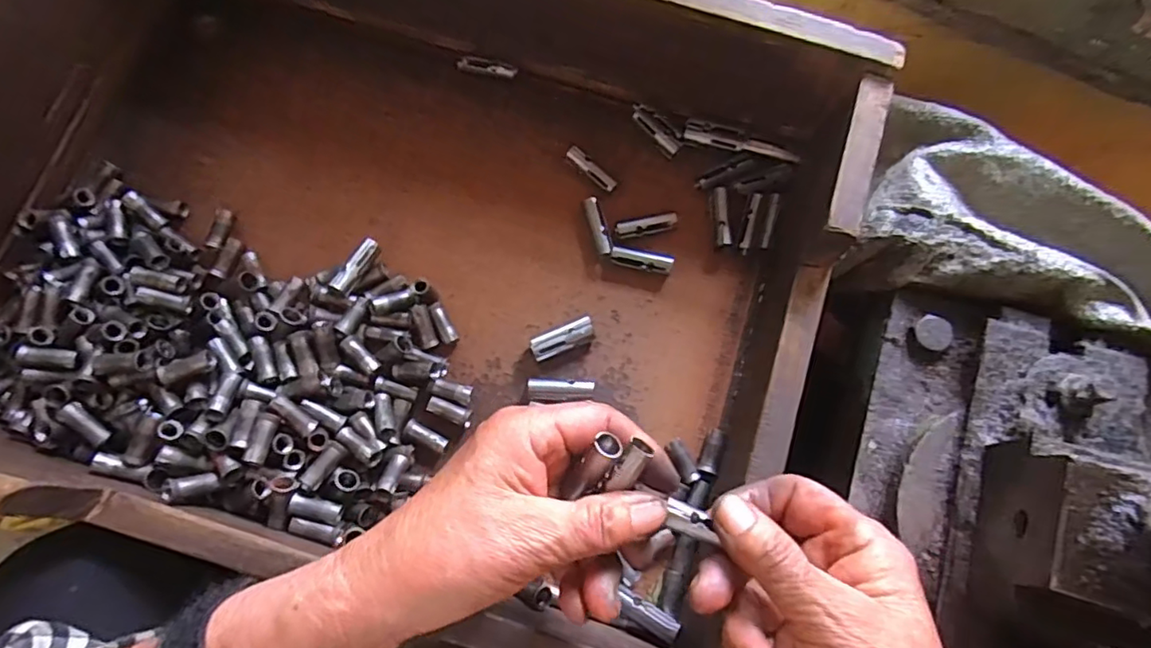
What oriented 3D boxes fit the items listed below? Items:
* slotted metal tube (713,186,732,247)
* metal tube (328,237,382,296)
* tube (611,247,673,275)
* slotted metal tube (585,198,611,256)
[{"bbox_3d":[0.087,-0.065,0.353,0.009,0.005,0.036,-2,76,1],"label":"slotted metal tube"},{"bbox_3d":[-0.126,-0.033,0.338,0.010,0.010,0.038,24,70,8],"label":"metal tube"},{"bbox_3d":[0.040,-0.040,0.353,0.037,0.008,0.012,11,77,5],"label":"tube"},{"bbox_3d":[0.014,-0.059,0.354,0.008,0.007,0.036,-15,83,-7],"label":"slotted metal tube"}]

